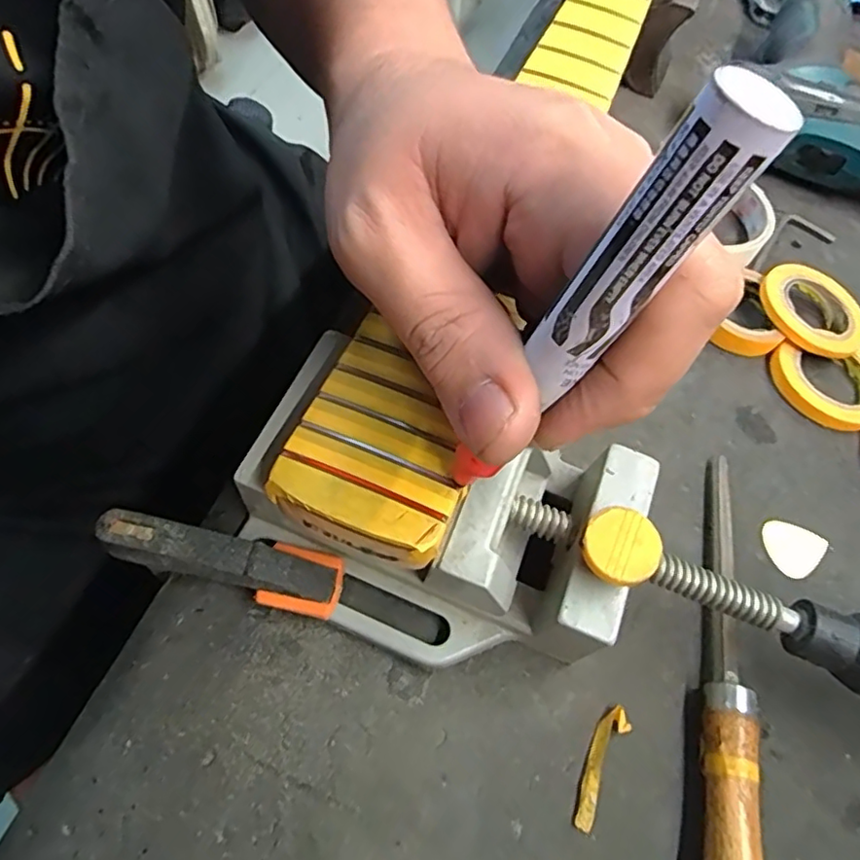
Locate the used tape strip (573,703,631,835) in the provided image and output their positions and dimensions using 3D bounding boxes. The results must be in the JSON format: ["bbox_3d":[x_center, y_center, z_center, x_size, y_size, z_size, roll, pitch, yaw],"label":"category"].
[{"bbox_3d":[0.058,0.115,0.204,0.010,0.004,0.040,32,61,10],"label":"used tape strip"}]

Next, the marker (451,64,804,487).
[{"bbox_3d":[0.027,-0.015,0.131,0.011,0.126,0.010,10,57,-14],"label":"marker"}]

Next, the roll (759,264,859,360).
[{"bbox_3d":[0.203,-0.062,0.312,0.053,0.010,0.053,-36,71,-25],"label":"roll"}]

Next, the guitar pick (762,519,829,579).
[{"bbox_3d":[0.156,0.049,0.256,0.027,0.004,0.024,-32,69,-23],"label":"guitar pick"}]

